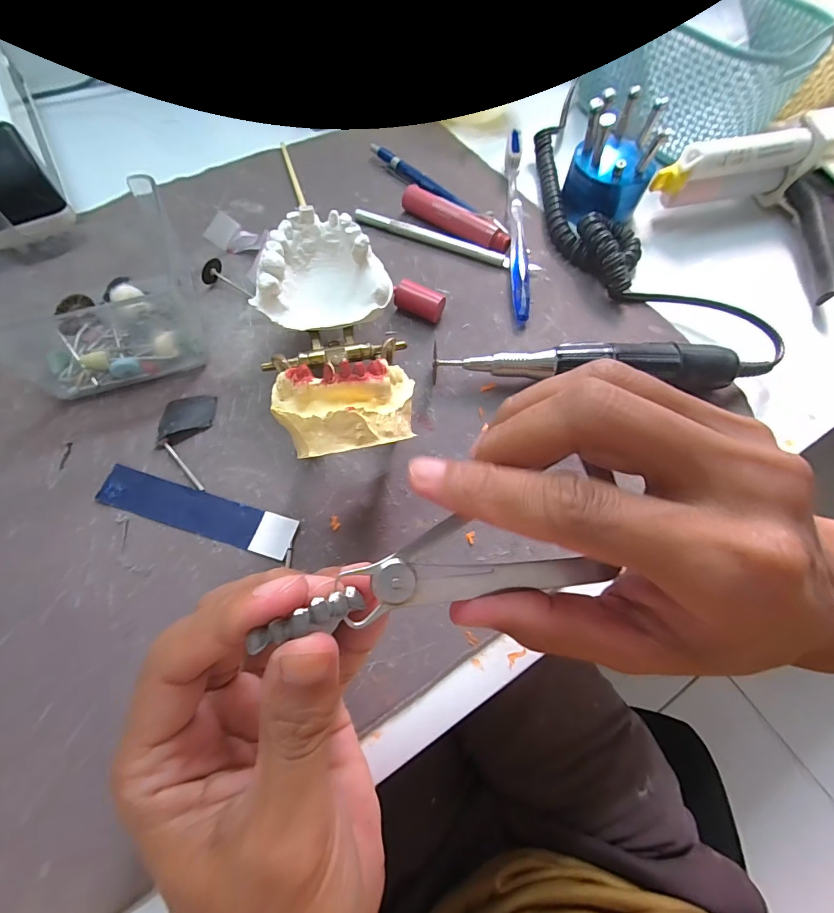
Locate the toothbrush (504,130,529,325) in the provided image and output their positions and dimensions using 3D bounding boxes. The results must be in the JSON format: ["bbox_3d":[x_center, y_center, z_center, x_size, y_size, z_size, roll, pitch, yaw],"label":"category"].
[{"bbox_3d":[0.072,-0.174,0.313,0.011,0.020,0.185,3,65,-2],"label":"toothbrush"}]

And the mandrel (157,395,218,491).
[{"bbox_3d":[-0.127,-0.010,0.233,0.028,0.006,0.057,-4,65,-5],"label":"mandrel"}]

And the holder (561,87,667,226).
[{"bbox_3d":[0.144,-0.213,0.316,0.058,0.060,0.047,23,66,8],"label":"holder"}]

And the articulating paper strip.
[{"bbox_3d":[-0.111,0.028,0.217,0.101,0.004,0.021,17,65,5],"label":"articulating paper strip"}]

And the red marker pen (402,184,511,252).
[{"bbox_3d":[0.027,-0.169,0.310,0.087,0.018,0.013,33,67,12],"label":"red marker pen"}]

